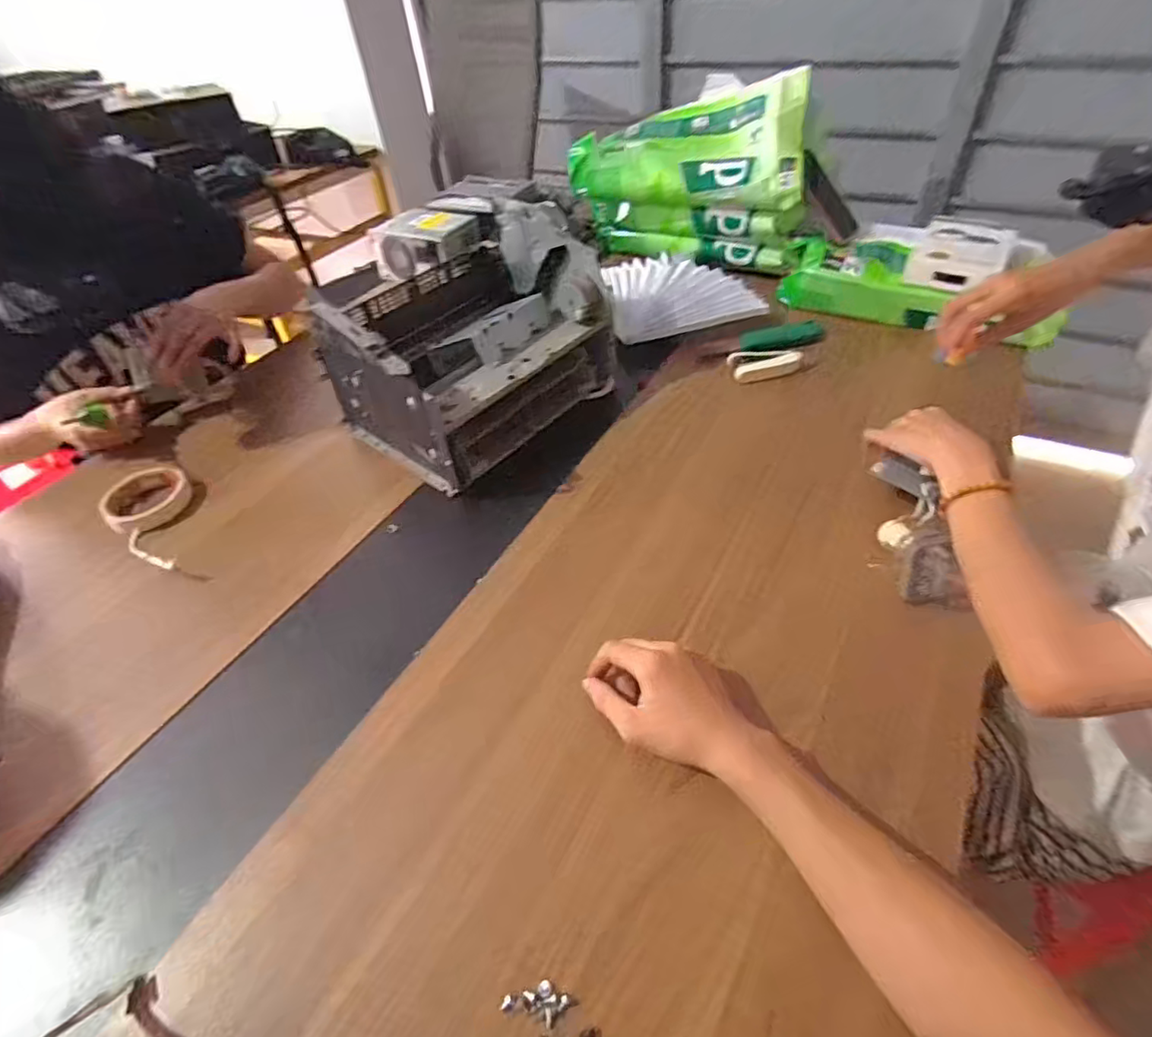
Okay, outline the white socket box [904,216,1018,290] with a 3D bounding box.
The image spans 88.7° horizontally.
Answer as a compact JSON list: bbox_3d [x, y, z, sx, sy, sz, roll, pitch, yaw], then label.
[{"bbox_3d":[0.548,-0.378,0.840,0.116,0.031,0.179,23,53,26],"label":"white socket box"}]

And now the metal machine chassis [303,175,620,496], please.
[{"bbox_3d":[-0.120,-0.219,0.720,0.221,0.164,0.312,32,58,29],"label":"metal machine chassis"}]

